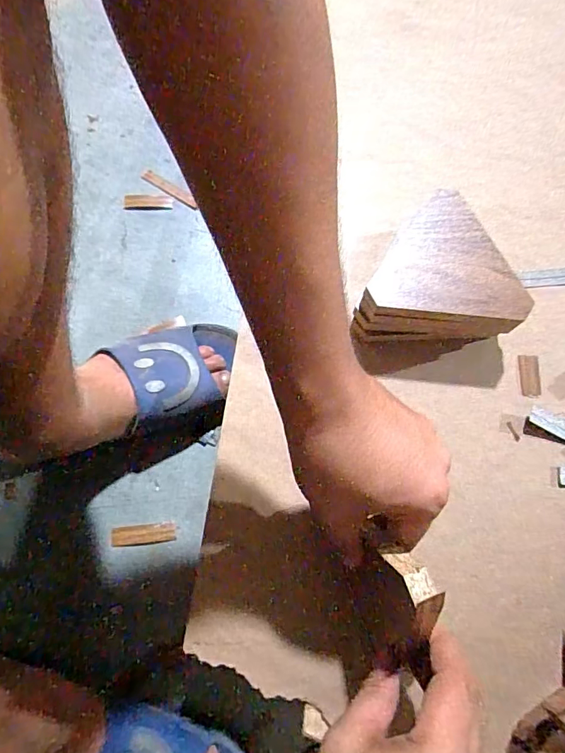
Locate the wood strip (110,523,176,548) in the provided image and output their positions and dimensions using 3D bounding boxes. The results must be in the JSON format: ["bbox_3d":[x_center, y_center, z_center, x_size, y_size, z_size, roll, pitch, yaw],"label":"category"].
[{"bbox_3d":[-0.148,0.168,0.493,0.066,0.004,0.020,-4,73,-3],"label":"wood strip"}]

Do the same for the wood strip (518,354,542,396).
[{"bbox_3d":[0.238,-0.001,0.444,0.020,0.004,0.040,3,72,0],"label":"wood strip"}]

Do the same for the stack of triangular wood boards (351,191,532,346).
[{"bbox_3d":[0.141,-0.099,0.441,0.142,0.069,0.132,2,72,0],"label":"stack of triangular wood boards"}]

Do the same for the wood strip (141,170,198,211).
[{"bbox_3d":[-0.152,-0.254,0.632,0.094,0.006,0.017,35,75,8],"label":"wood strip"}]

